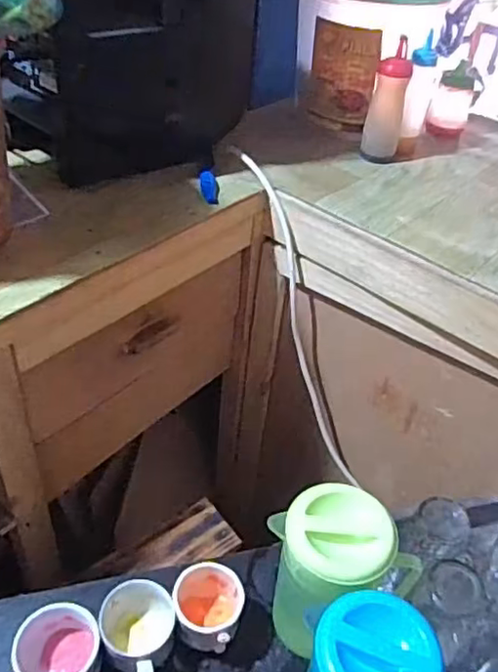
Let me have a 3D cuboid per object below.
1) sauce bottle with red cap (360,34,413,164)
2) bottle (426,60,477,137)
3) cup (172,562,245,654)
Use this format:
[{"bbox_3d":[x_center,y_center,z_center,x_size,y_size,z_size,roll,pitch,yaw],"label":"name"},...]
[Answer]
[{"bbox_3d":[0.223,-0.377,1.000,0.051,0.174,0.052,-19,48,-25],"label":"sauce bottle with red cap"},{"bbox_3d":[0.370,-0.428,1.121,0.067,0.112,0.069,18,44,13],"label":"bottle"},{"bbox_3d":[-0.047,0.313,0.709,0.076,0.076,0.080,3,42,-3],"label":"cup"}]

